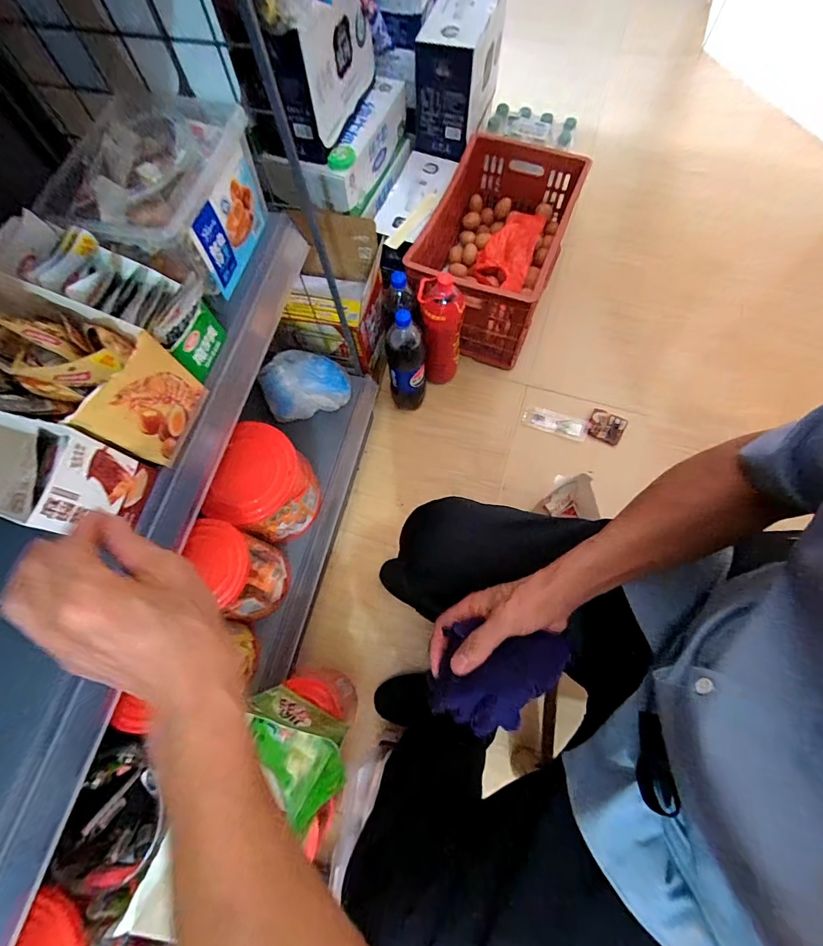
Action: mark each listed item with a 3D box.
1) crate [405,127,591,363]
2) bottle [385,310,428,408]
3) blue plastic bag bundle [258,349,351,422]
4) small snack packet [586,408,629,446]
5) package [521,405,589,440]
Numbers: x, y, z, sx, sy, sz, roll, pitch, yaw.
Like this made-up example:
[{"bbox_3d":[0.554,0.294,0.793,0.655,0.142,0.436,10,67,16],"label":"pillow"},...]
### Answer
[{"bbox_3d":[0.200,-0.546,1.043,0.309,0.272,0.444,21,72,8],"label":"crate"},{"bbox_3d":[-0.010,-0.246,0.929,0.085,0.293,0.087,-4,70,-1],"label":"bottle"},{"bbox_3d":[-0.218,-0.183,0.842,0.176,0.057,0.136,-6,70,-1],"label":"blue plastic bag bundle"},{"bbox_3d":[0.478,-0.114,1.013,0.081,0.018,0.078,27,73,10],"label":"small snack packet"},{"bbox_3d":[0.358,-0.127,1.027,0.156,0.009,0.059,20,72,8],"label":"package"}]

